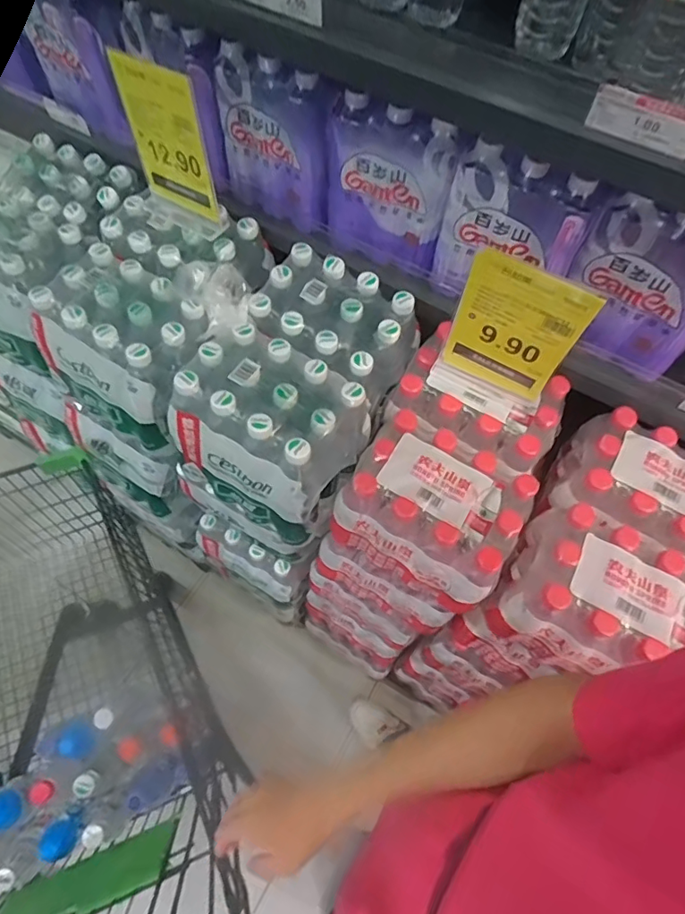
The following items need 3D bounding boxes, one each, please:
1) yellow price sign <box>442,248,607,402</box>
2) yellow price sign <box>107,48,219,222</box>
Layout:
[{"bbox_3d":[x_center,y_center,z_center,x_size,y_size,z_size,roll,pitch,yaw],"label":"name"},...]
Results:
[{"bbox_3d":[0.212,-0.157,0.662,0.145,0.204,0.007,27,66,10],"label":"yellow price sign"},{"bbox_3d":[-0.247,-0.445,0.745,0.133,0.192,0.012,26,62,16],"label":"yellow price sign"}]

